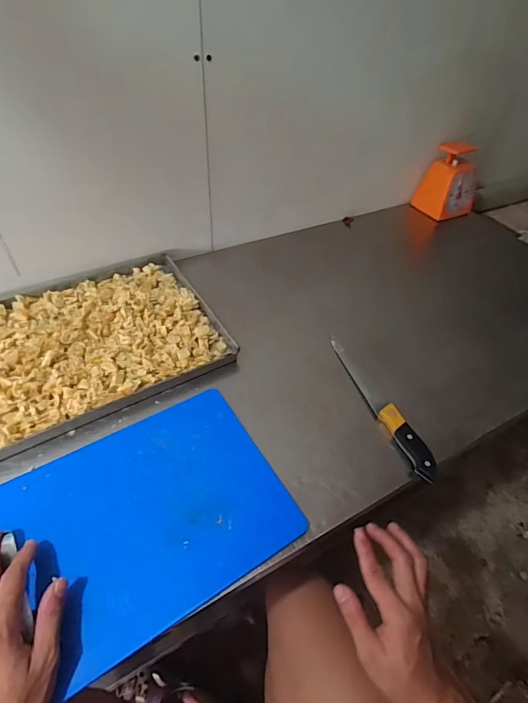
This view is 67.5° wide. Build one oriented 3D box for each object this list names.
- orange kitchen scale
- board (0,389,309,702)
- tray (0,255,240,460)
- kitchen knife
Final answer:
[{"bbox_3d":[0.460,-0.414,0.985,0.106,0.177,0.101,-17,50,-19],"label":"orange kitchen scale"},{"bbox_3d":[-0.146,0.193,0.468,0.328,0.013,0.237,-24,55,-23],"label":"board"},{"bbox_3d":[-0.287,-0.019,0.639,0.406,0.037,0.290,-21,49,-25],"label":"tray"},{"bbox_3d":[0.173,0.074,0.610,0.026,0.025,0.280,-13,46,-18],"label":"kitchen knife"}]

